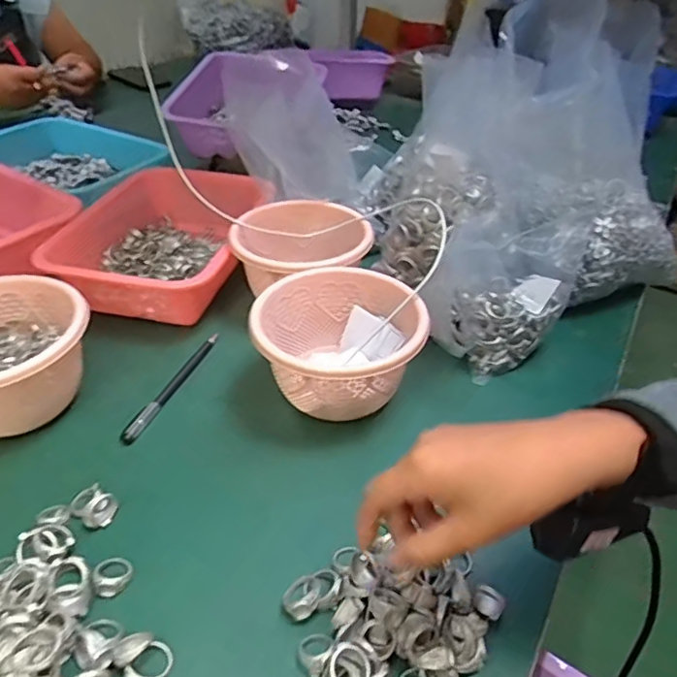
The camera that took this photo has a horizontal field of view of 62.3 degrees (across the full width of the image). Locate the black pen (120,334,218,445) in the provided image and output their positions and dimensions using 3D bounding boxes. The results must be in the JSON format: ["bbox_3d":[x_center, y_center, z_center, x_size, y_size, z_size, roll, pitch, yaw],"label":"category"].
[{"bbox_3d":[-0.152,0.043,0.525,0.016,0.008,0.151,15,41,15],"label":"black pen"}]

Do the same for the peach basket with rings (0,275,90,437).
[{"bbox_3d":[-0.289,0.017,0.482,0.145,0.080,0.131,-21,45,-27],"label":"peach basket with rings"}]

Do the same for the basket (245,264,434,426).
[{"bbox_3d":[-0.002,0.009,0.497,0.136,0.080,0.138,2,39,-2],"label":"basket"}]

